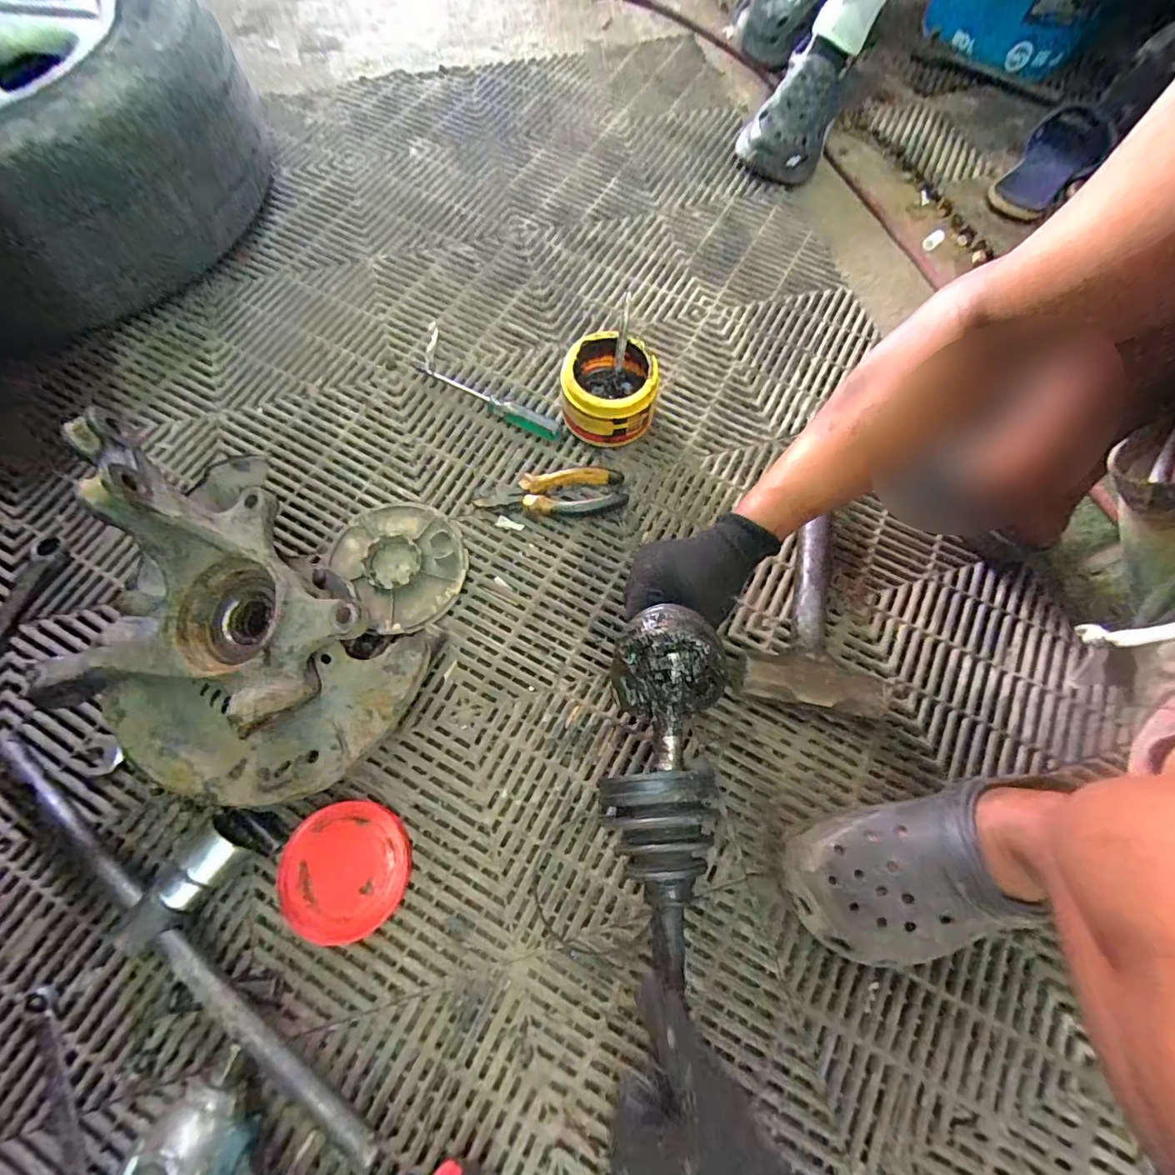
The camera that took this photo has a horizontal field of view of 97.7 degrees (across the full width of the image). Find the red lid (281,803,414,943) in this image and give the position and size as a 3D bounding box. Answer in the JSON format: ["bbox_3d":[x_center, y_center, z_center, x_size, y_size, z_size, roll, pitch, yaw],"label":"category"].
[{"bbox_3d":[-0.204,0.237,0.433,0.100,0.015,0.100,1,66,-1],"label":"red lid"}]

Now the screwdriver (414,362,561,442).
[{"bbox_3d":[-0.117,-0.214,0.585,0.185,0.019,0.021,25,70,8],"label":"screwdriver"}]

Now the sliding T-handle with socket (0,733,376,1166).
[{"bbox_3d":[-0.309,0.241,0.405,0.432,0.039,0.090,33,71,11],"label":"sliding T-handle with socket"}]

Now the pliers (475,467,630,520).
[{"bbox_3d":[-0.037,-0.099,0.548,0.154,0.026,0.045,-7,69,-4],"label":"pliers"}]

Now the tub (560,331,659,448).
[{"bbox_3d":[0.023,-0.222,0.568,0.100,0.069,0.108,6,68,1],"label":"tub"}]

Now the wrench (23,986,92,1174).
[{"bbox_3d":[-0.381,0.375,0.373,0.021,0.011,0.160,-30,70,-14],"label":"wrench"}]

